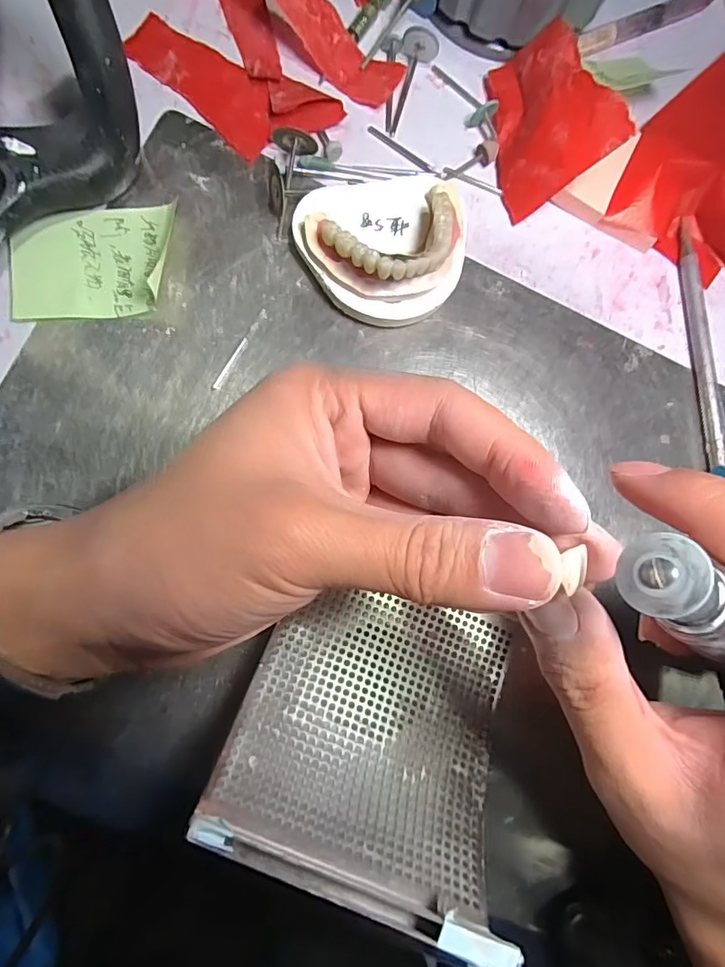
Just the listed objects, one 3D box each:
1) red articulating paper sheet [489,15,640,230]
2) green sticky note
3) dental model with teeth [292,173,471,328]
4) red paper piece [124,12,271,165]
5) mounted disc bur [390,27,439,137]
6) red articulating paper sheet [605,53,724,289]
[{"bbox_3d":[0.086,-0.174,0.233,0.006,0.056,0.077,3,73,-48],"label":"red articulating paper sheet"},{"bbox_3d":[-0.119,-0.098,0.220,0.065,0.004,0.053,-4,84,-7],"label":"green sticky note"},{"bbox_3d":[0.010,-0.107,0.219,0.073,0.037,0.069,-10,84,-8],"label":"dental model with teeth"},{"bbox_3d":[-0.073,-0.192,0.236,0.081,0.004,0.034,40,81,-1],"label":"red paper piece"},{"bbox_3d":[0.025,-0.197,0.243,0.017,0.013,0.050,12,82,-5],"label":"mounted disc bur"},{"bbox_3d":[0.188,-0.168,0.256,0.137,0.018,0.080,-44,90,-9],"label":"red articulating paper sheet"}]

